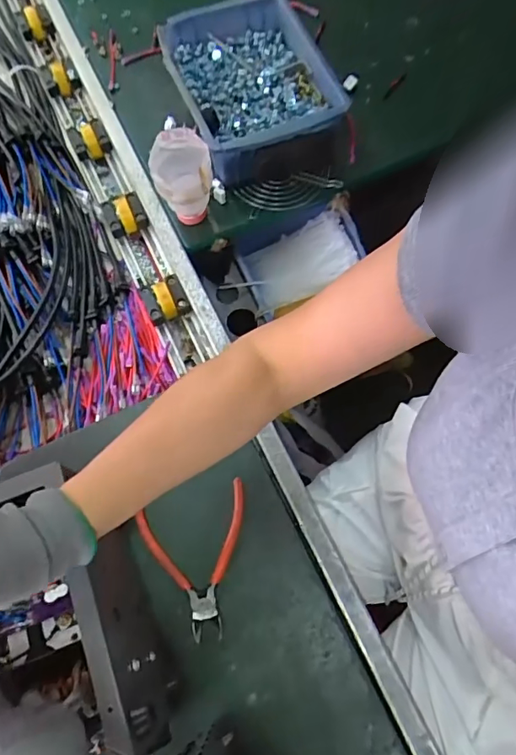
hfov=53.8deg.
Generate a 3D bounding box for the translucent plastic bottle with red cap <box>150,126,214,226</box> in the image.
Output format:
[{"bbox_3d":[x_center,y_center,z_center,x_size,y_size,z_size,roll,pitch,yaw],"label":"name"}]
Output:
[{"bbox_3d":[-0.086,-0.226,0.598,0.068,0.100,0.063,-13,69,-4],"label":"translucent plastic bottle with red cap"}]

